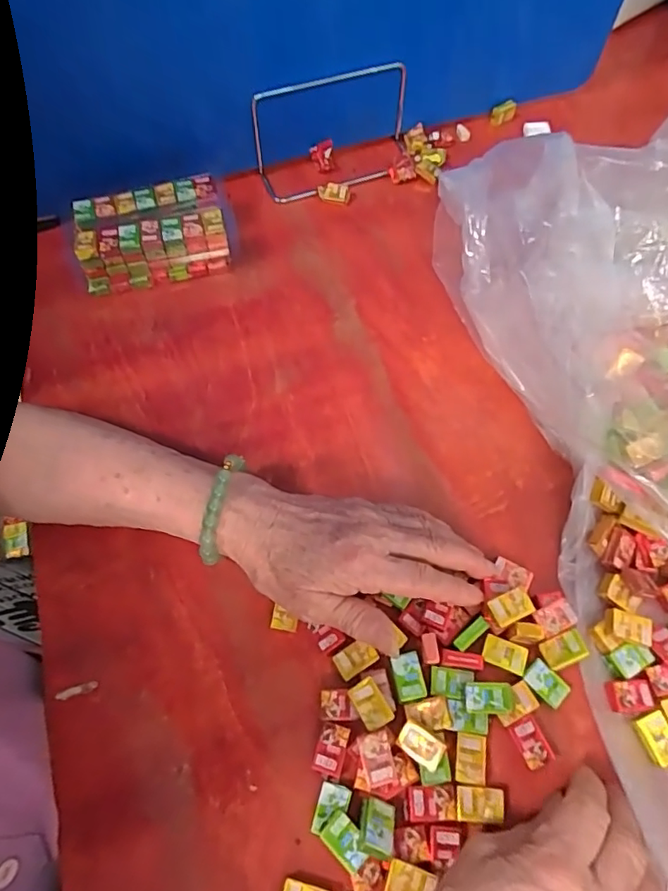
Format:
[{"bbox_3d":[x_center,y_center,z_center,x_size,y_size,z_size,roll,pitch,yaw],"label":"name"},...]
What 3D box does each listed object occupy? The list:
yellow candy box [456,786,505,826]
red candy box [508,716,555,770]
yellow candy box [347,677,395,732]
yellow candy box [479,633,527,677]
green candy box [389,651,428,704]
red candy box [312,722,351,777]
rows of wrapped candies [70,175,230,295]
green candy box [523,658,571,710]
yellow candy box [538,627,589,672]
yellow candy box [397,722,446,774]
[{"bbox_3d":[0.080,0.197,0.298,0.026,0.004,0.017,4,63,4],"label":"yellow candy box"},{"bbox_3d":[0.113,0.171,0.312,0.016,0.005,0.024,-25,64,-11],"label":"red candy box"},{"bbox_3d":[0.021,0.150,0.315,0.017,0.008,0.026,-29,65,-13],"label":"yellow candy box"},{"bbox_3d":[0.105,0.127,0.331,0.026,0.004,0.018,20,65,12],"label":"yellow candy box"},{"bbox_3d":[0.044,0.137,0.320,0.017,0.005,0.026,-11,63,-4],"label":"green candy box"},{"bbox_3d":[-0.002,0.174,0.311,0.017,0.006,0.025,14,64,9],"label":"red candy box"},{"bbox_3d":[-0.154,-0.177,0.469,0.120,0.052,0.067,-14,63,-5],"label":"rows of wrapped candies"},{"bbox_3d":[0.127,0.141,0.323,0.017,0.004,0.025,-40,68,-17],"label":"green candy box"},{"bbox_3d":[0.139,0.124,0.330,0.024,0.005,0.018,-30,66,11],"label":"yellow candy box"},{"bbox_3d":[0.049,0.168,0.306,0.025,0.004,0.016,31,68,17],"label":"yellow candy box"}]

